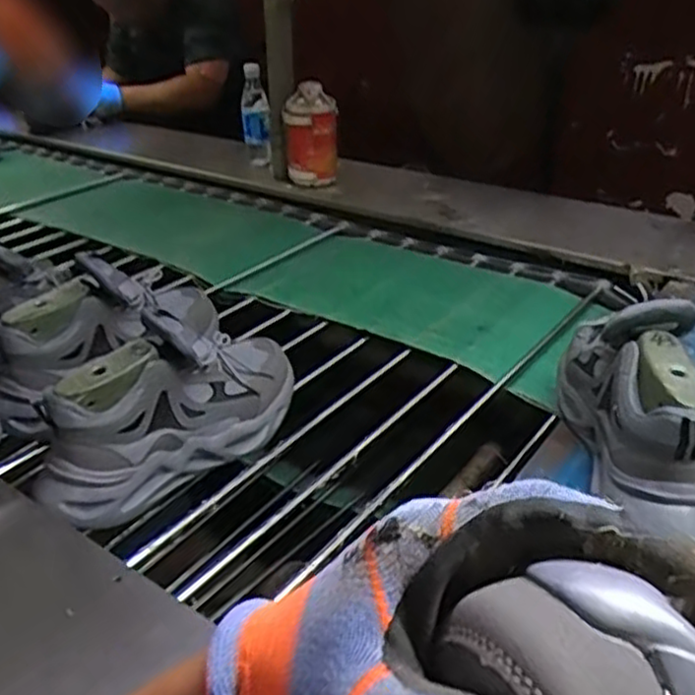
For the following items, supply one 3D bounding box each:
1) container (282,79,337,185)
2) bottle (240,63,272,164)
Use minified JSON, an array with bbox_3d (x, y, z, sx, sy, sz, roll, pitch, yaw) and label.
[{"bbox_3d":[-0.066,-0.393,1.333,0.094,0.181,0.075,-5,31,-5],"label":"container"},{"bbox_3d":[-0.182,-0.448,1.436,0.051,0.212,0.052,-6,31,-6],"label":"bottle"}]

